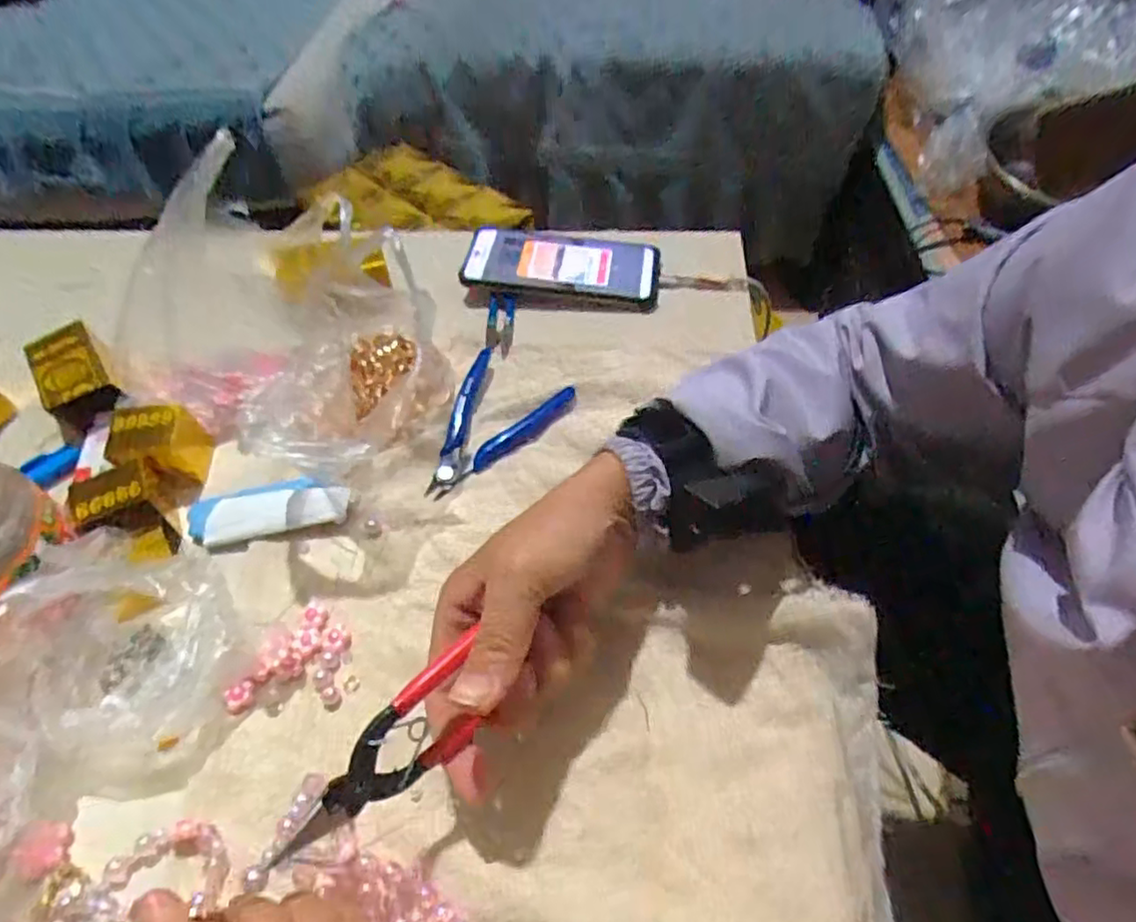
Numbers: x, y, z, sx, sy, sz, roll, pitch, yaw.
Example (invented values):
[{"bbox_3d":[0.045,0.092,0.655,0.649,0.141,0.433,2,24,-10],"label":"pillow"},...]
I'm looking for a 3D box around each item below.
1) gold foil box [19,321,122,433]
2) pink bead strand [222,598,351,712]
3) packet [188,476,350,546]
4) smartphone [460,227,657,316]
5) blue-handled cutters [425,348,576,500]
[{"bbox_3d":[-0.349,-0.059,0.473,0.050,0.039,0.083,-34,59,-22],"label":"gold foil box"},{"bbox_3d":[-0.149,0.104,0.358,0.056,0.008,0.057,-1,53,1],"label":"pink bead strand"},{"bbox_3d":[-0.189,0.029,0.413,0.102,0.015,0.035,-7,53,-3],"label":"packet"},{"bbox_3d":[-0.004,-0.167,0.553,0.161,0.013,0.082,9,61,0],"label":"smartphone"},{"bbox_3d":[-0.059,-0.025,0.453,0.080,0.012,0.116,26,58,20],"label":"blue-handled cutters"}]

